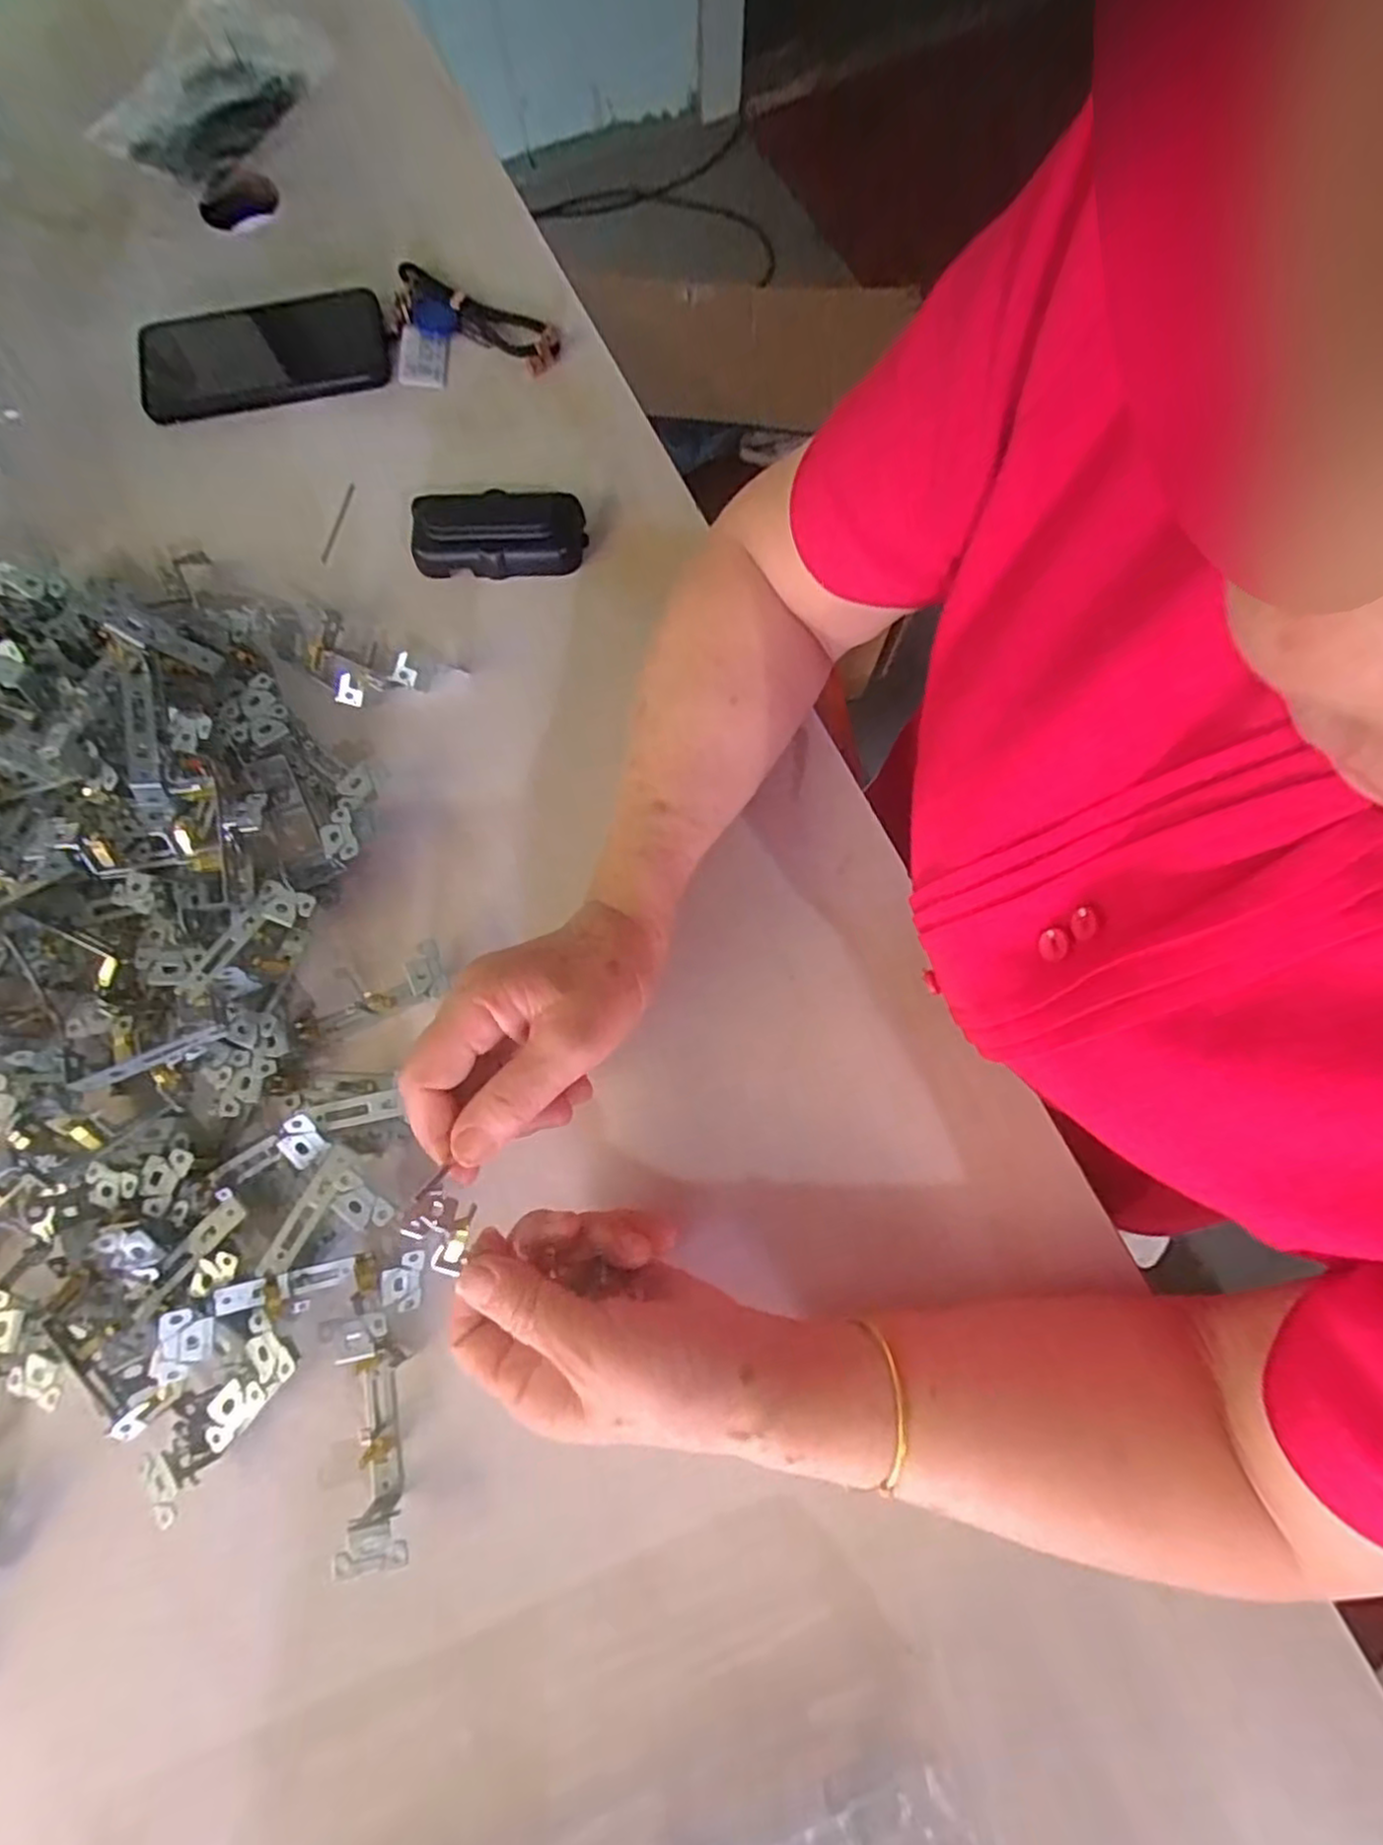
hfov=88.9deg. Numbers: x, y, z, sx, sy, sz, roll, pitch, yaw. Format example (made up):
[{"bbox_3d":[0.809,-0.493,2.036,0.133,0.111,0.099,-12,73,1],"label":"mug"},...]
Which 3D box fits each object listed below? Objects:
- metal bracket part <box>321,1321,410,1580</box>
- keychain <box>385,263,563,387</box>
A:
[{"bbox_3d":[-0.152,0.240,0.335,0.030,0.024,0.103,-11,77,-2],"label":"metal bracket part"},{"bbox_3d":[-0.151,-0.408,0.485,0.118,0.011,0.091,12,77,3],"label":"keychain"}]

